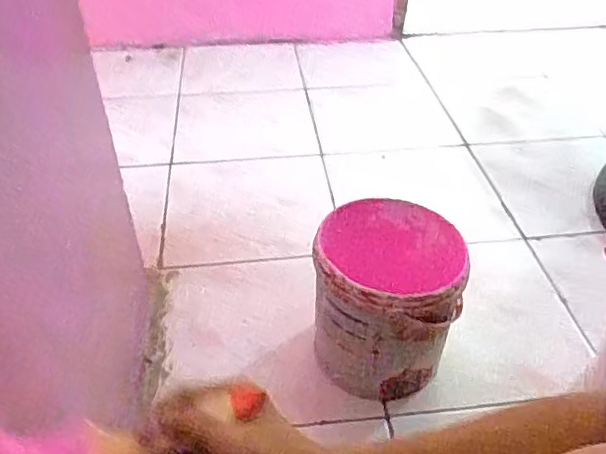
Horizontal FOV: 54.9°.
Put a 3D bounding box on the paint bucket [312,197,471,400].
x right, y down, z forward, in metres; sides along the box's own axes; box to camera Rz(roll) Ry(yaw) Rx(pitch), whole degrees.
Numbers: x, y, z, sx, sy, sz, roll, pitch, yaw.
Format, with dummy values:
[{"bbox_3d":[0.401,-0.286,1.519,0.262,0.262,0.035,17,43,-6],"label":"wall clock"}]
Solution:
[{"bbox_3d":[0.107,0.090,0.733,0.165,0.206,0.163,1,40,-1],"label":"paint bucket"}]

